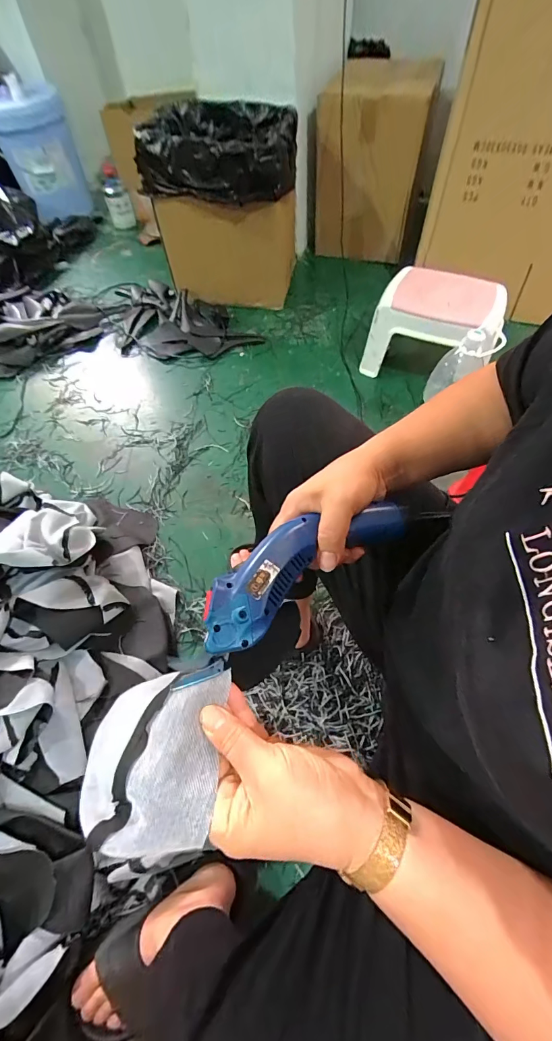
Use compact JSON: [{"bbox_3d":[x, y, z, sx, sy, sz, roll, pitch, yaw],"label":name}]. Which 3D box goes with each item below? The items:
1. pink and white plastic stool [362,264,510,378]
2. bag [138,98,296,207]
[{"bbox_3d":[0.416,-0.510,1.061,0.289,0.215,0.201,20,63,15],"label":"pink and white plastic stool"},{"bbox_3d":[-0.141,-1.039,1.084,0.374,0.139,0.415,5,60,7],"label":"bag"}]

